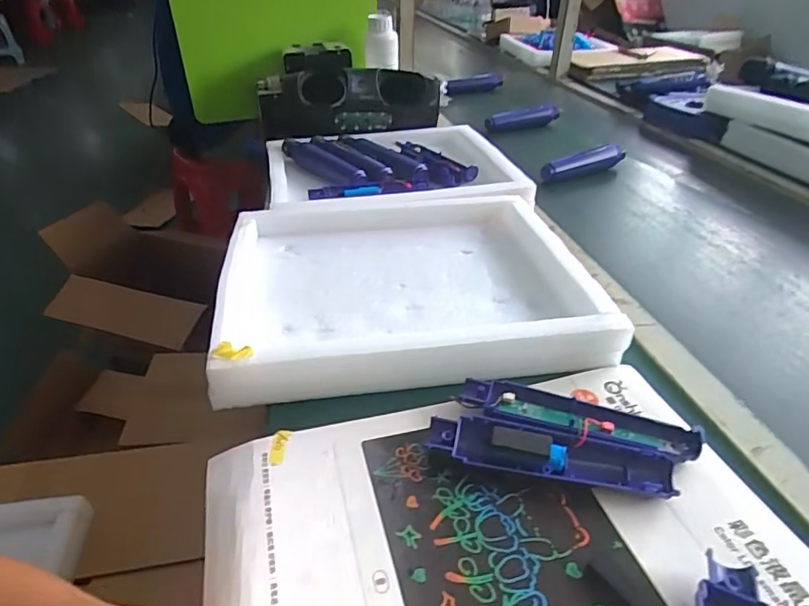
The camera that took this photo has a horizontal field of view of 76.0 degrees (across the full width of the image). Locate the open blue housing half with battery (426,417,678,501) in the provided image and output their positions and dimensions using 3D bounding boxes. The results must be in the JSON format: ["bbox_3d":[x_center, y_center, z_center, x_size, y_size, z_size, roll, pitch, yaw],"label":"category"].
[{"bbox_3d":[0.100,0.107,0.365,0.166,0.029,0.033,9,34,10],"label":"open blue housing half with battery"}]

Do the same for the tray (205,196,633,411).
[{"bbox_3d":[-0.001,-0.023,0.536,0.350,0.051,0.294,-2,34,-7],"label":"tray"}]

